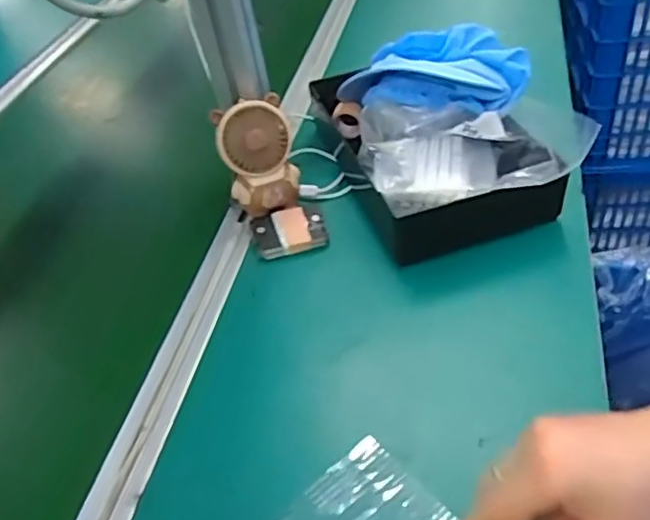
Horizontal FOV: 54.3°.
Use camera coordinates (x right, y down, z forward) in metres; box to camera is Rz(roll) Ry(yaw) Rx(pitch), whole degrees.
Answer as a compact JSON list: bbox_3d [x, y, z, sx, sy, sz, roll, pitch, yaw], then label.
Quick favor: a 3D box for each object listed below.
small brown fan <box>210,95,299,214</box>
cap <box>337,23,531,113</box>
[{"bbox_3d":[-0.063,-0.095,0.598,0.069,0.092,0.068,-10,47,-3],"label":"small brown fan"},{"bbox_3d":[0.107,-0.190,0.629,0.178,0.063,0.086,0,47,6],"label":"cap"}]

